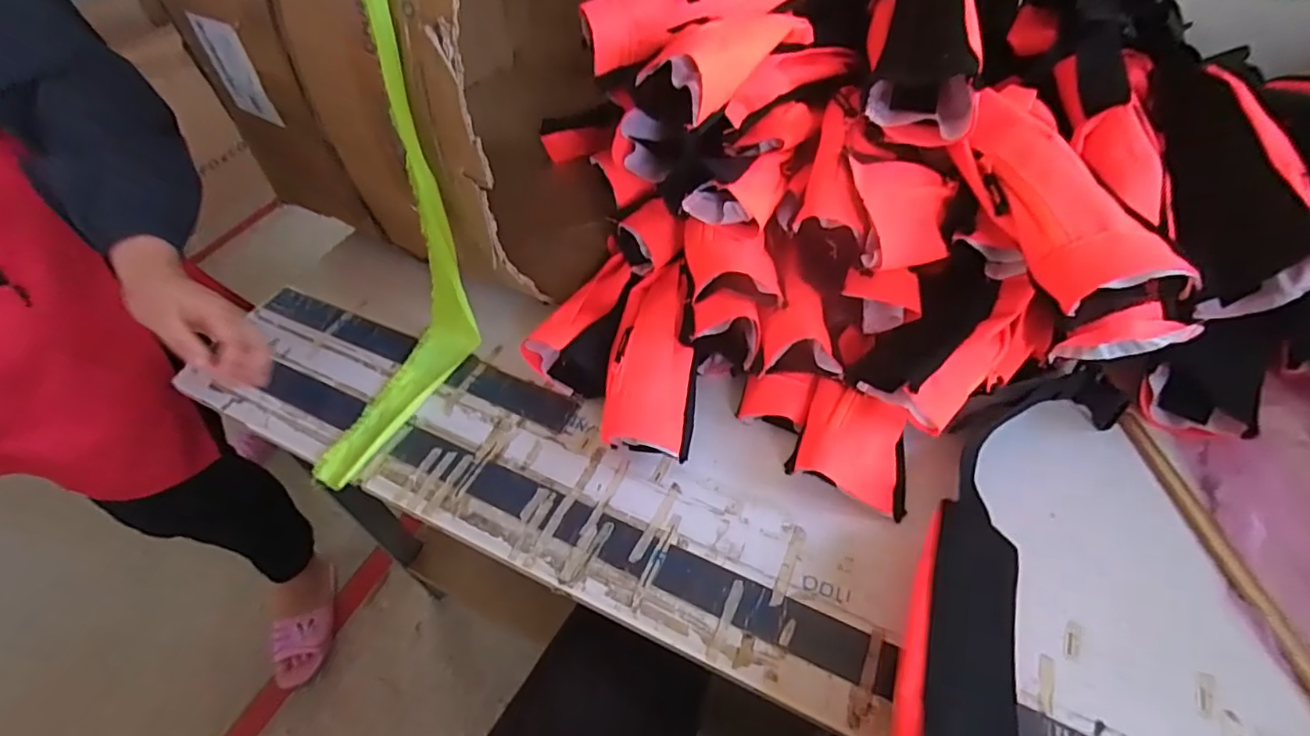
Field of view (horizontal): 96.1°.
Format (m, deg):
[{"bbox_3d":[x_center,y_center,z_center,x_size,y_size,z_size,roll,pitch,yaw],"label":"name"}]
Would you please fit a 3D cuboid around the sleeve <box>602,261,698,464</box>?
[{"bbox_3d":[-0.002,-0.015,0.578,0.082,0.035,0.201,1,64,6],"label":"sleeve"}]

